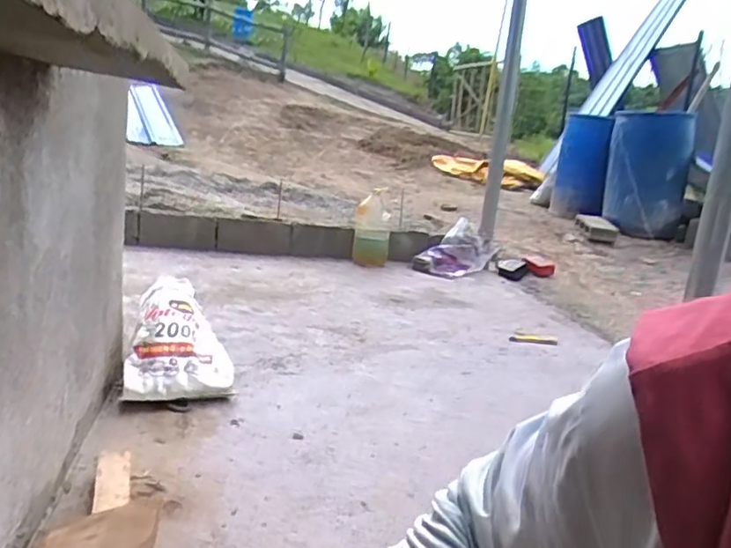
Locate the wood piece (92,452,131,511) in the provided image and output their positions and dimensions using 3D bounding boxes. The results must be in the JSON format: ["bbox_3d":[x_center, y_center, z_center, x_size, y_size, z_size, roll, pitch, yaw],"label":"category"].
[{"bbox_3d":[-0.450,0.365,1.088,0.058,0.028,0.168,1,12,-20],"label":"wood piece"}]

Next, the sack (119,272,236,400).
[{"bbox_3d":[-0.486,0.174,1.593,0.266,0.250,0.242,1,13,-23],"label":"sack"}]

